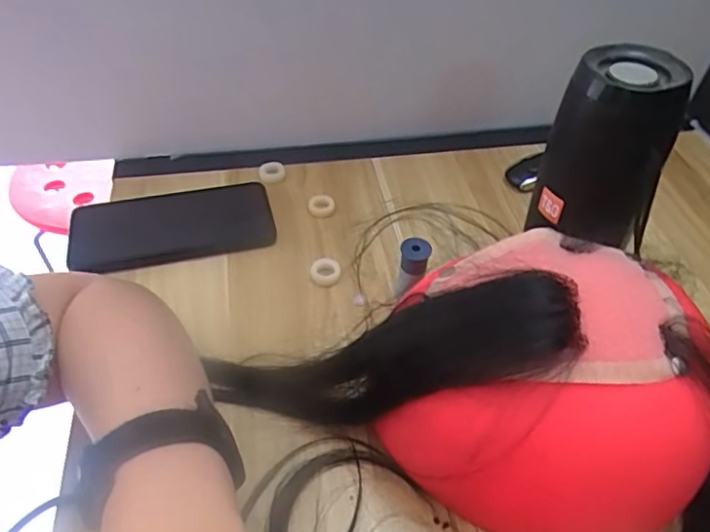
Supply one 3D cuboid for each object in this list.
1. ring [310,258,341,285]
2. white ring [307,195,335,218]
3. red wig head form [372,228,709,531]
[{"bbox_3d":[-0.023,0.004,0.430,0.022,0.006,0.023,1,47,-1],"label":"ring"},{"bbox_3d":[-0.029,-0.052,0.482,0.023,0.005,0.024,1,47,-1],"label":"white ring"},{"bbox_3d":[0.100,0.071,0.305,0.165,0.124,0.137,10,48,8],"label":"red wig head form"}]

